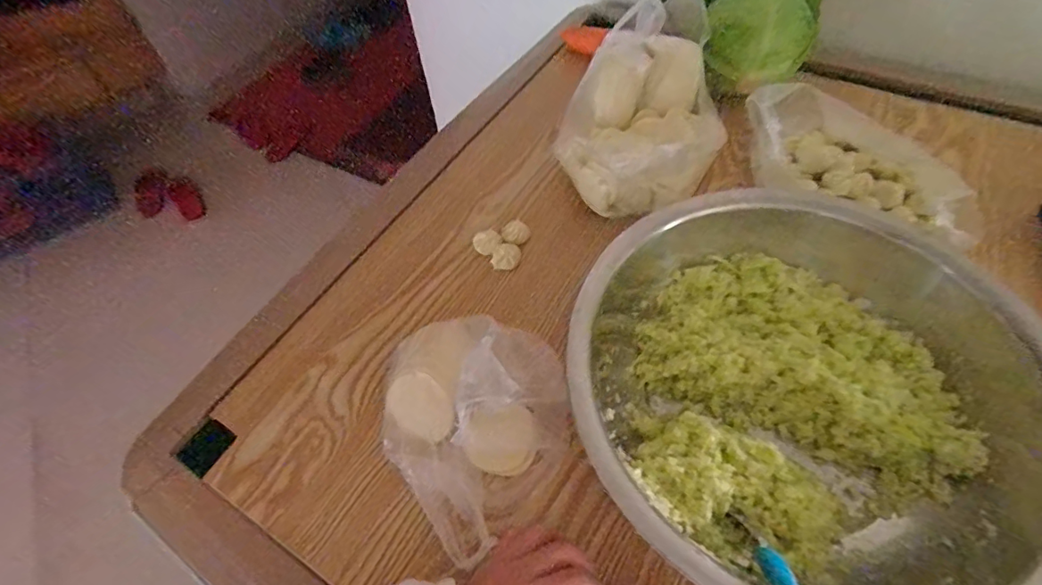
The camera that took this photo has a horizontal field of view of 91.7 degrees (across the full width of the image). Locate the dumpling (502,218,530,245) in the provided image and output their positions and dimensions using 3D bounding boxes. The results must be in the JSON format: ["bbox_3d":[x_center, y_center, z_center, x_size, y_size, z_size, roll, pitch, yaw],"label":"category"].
[{"bbox_3d":[-0.006,-0.064,0.554,0.030,0.023,0.027,-8,54,-1],"label":"dumpling"}]

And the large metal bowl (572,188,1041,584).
[{"bbox_3d":[0.210,0.065,0.399,0.319,0.098,0.318,-2,54,3],"label":"large metal bowl"}]

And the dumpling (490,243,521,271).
[{"bbox_3d":[-0.016,-0.037,0.536,0.031,0.021,0.023,-8,54,-1],"label":"dumpling"}]

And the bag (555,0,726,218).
[{"bbox_3d":[0.131,-0.198,0.565,0.174,0.149,0.239,4,56,7],"label":"bag"}]

